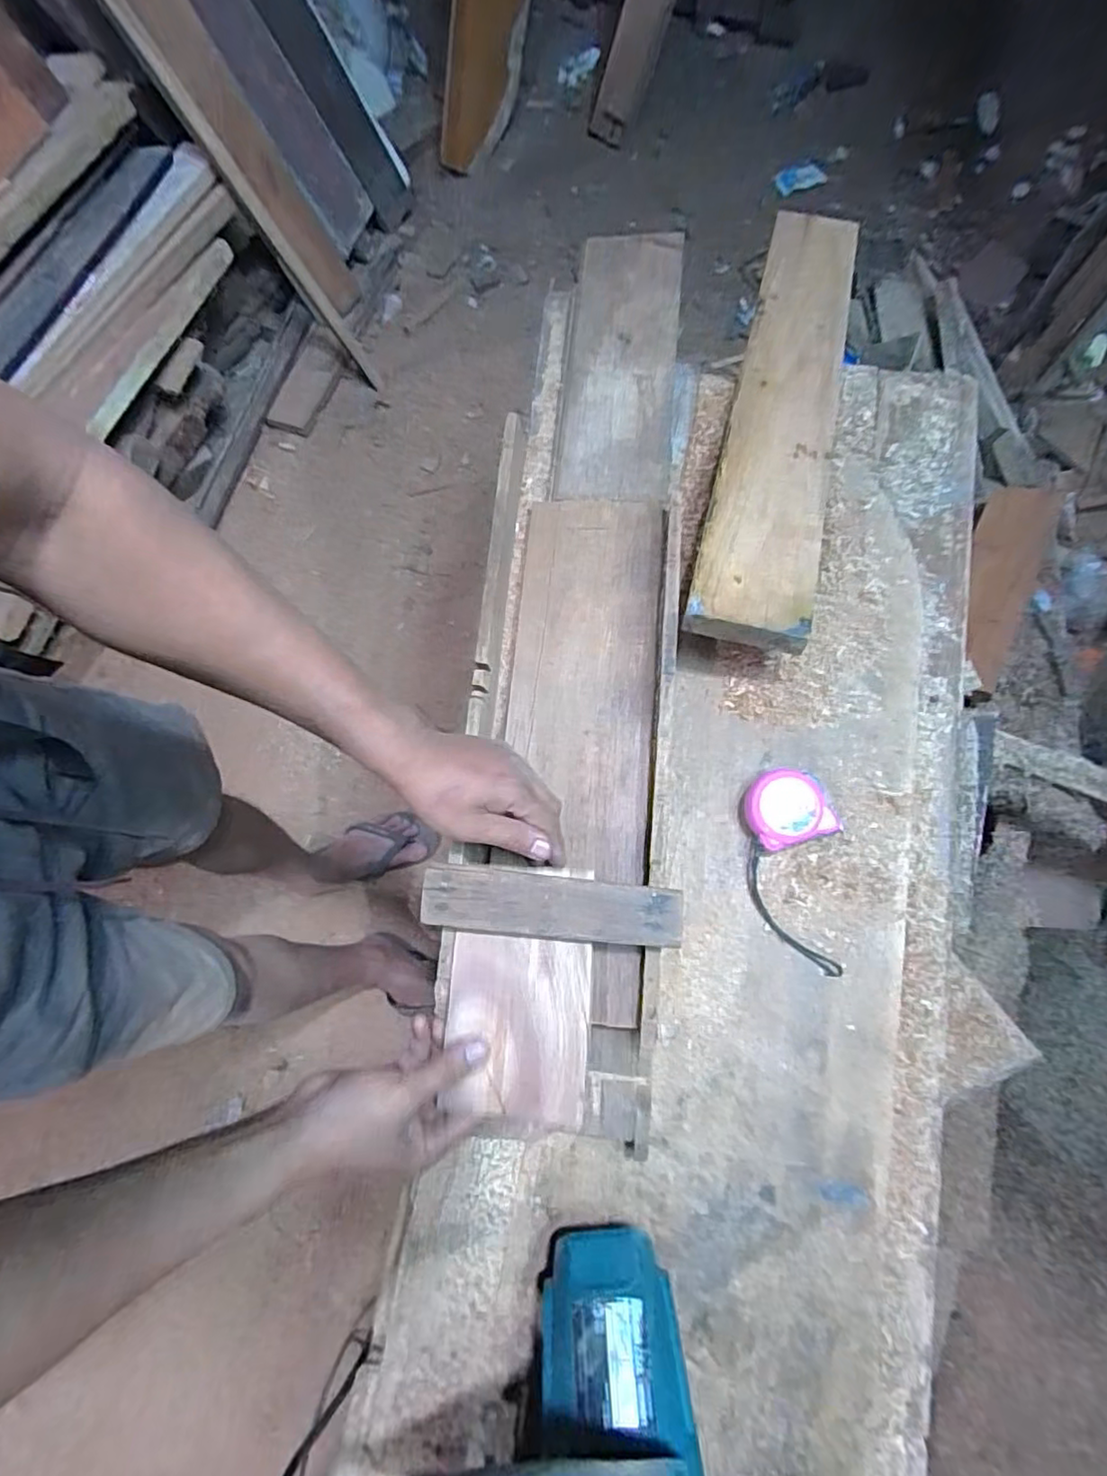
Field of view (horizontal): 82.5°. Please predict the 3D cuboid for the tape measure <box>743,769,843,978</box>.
[{"bbox_3d":[0.208,0.113,0.540,0.071,0.027,0.169,-3,78,-1],"label":"tape measure"}]

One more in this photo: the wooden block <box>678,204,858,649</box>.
[{"bbox_3d":[0.246,-0.365,0.675,0.107,0.036,0.644,15,64,3],"label":"wooden block"}]

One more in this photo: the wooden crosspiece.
[{"bbox_3d":[-0.003,0.126,0.468,0.189,0.016,0.046,4,78,7],"label":"wooden crosspiece"}]

